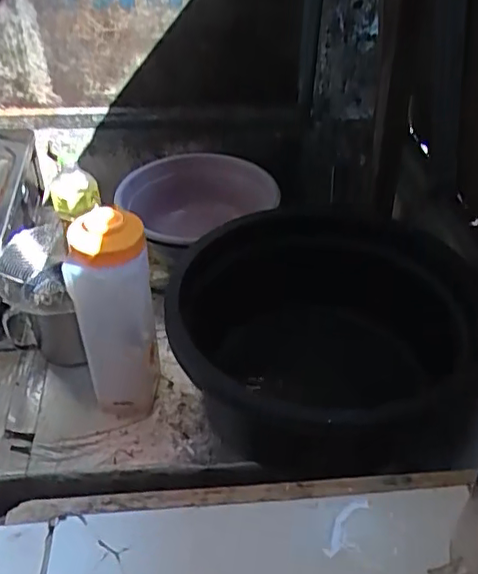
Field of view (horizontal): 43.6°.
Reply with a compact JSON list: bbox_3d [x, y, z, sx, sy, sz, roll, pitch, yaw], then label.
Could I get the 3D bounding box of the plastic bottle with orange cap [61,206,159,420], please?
[{"bbox_3d":[-0.165,0.043,0.833,0.101,0.289,0.099,5,38,6],"label":"plastic bottle with orange cap"}]

